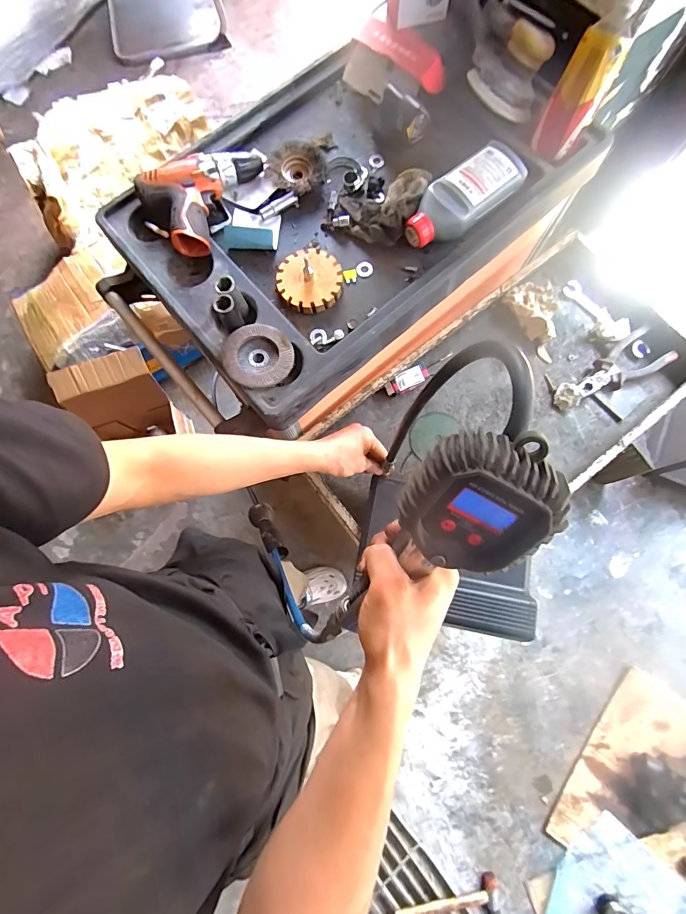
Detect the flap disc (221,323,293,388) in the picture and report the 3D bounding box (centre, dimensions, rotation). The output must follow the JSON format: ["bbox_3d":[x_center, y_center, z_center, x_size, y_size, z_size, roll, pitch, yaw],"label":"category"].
[{"bbox_3d":[-0.111,-0.134,0.547,0.090,0.021,0.086,0,78,1],"label":"flap disc"}]

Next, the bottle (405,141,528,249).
[{"bbox_3d":[0.165,-0.360,0.571,0.177,0.041,0.077,-32,79,-6],"label":"bottle"}]

